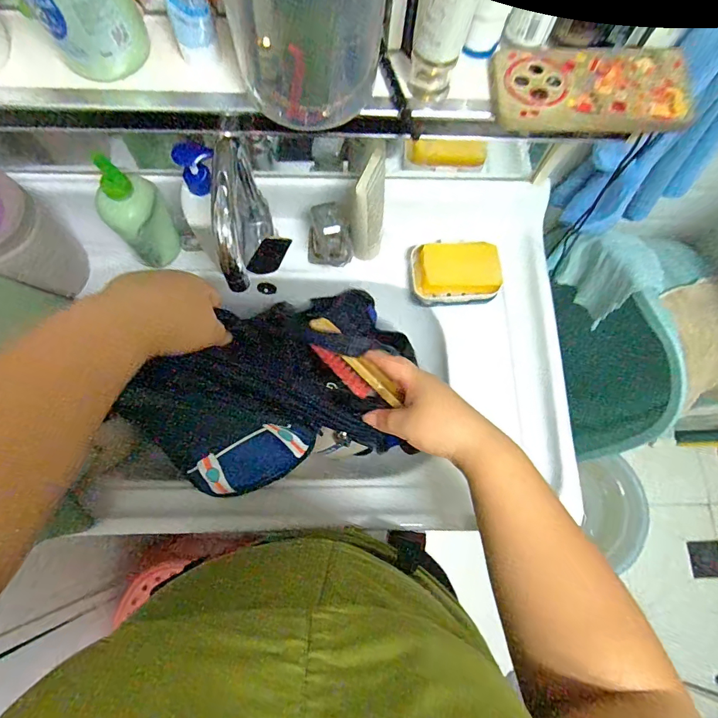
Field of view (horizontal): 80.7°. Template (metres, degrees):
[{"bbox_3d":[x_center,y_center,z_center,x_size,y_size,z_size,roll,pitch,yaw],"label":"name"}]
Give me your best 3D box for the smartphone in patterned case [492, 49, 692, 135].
[{"bbox_3d":[0.197,-0.231,0.361,0.164,0.016,0.085,2,74,-2],"label":"smartphone in patterned case"}]

